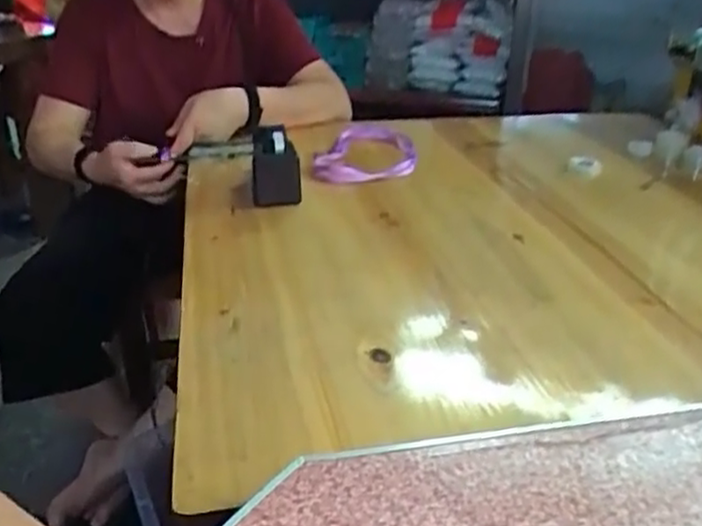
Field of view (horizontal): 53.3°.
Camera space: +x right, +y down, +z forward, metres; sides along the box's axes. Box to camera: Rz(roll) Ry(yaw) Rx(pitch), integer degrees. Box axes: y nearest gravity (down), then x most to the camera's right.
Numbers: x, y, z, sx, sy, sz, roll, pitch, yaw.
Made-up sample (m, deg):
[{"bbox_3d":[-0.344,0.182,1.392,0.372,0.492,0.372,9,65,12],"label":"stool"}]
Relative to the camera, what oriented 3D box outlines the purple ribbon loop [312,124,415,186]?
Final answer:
[{"bbox_3d":[0.033,-0.174,1.081,0.143,0.031,0.211,10,28,19],"label":"purple ribbon loop"}]

